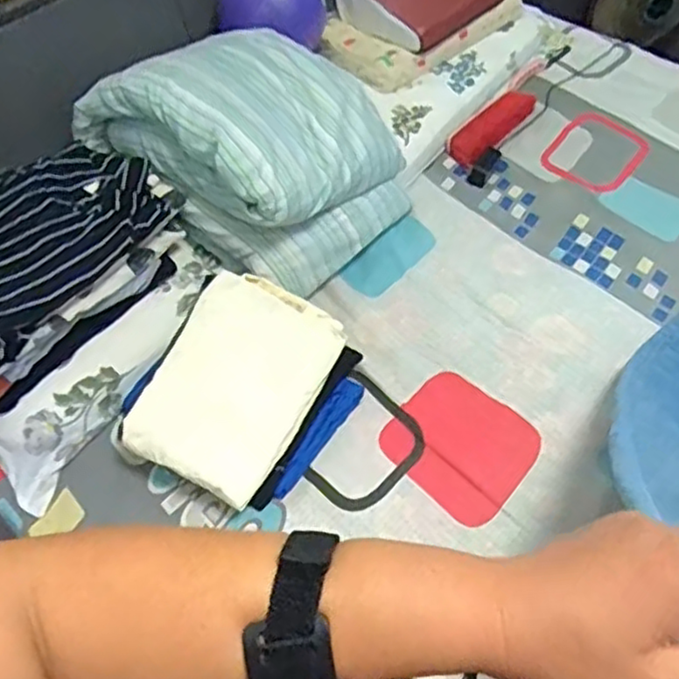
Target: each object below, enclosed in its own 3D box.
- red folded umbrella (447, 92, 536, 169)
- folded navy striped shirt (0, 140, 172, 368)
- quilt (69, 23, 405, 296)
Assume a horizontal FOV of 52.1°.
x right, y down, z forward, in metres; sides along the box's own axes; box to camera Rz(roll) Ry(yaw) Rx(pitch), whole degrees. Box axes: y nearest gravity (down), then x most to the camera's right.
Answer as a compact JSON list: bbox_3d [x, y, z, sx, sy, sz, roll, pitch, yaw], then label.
[{"bbox_3d":[0.314,-0.440,1.421,0.074,0.026,0.271,32,60,23],"label":"red folded umbrella"},{"bbox_3d":[-0.440,-0.149,0.969,0.252,0.073,0.375,21,57,17],"label":"folded navy striped shirt"},{"bbox_3d":[-0.137,-0.330,1.163,0.424,0.260,0.387,36,62,26],"label":"quilt"}]

